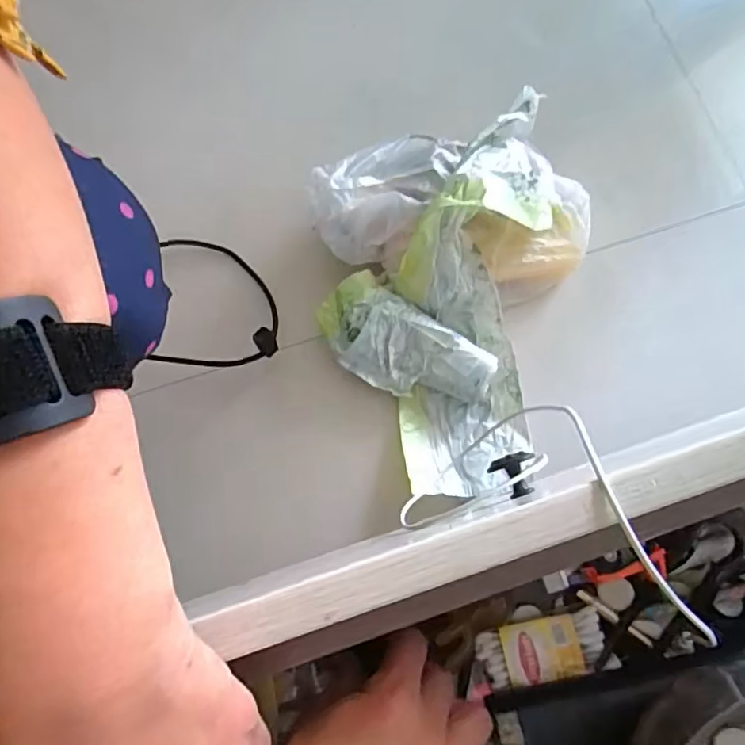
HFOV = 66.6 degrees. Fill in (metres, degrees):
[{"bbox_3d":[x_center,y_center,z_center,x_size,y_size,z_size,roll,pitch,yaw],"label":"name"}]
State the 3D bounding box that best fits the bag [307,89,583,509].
[{"bbox_3d":[0.083,-0.063,0.478,0.240,0.096,0.301,-13,77,-2],"label":"bag"}]

